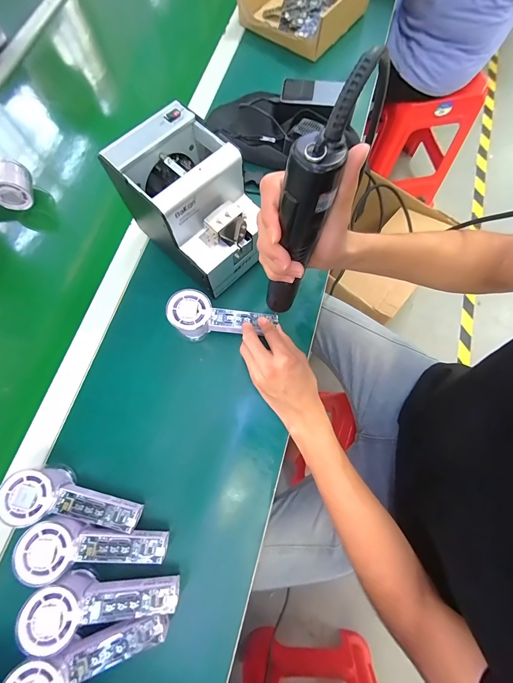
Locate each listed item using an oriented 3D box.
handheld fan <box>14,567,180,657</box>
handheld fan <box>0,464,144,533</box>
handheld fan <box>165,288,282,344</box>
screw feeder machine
[{"bbox_3d":[-0.162,0.279,0.311,0.149,0.037,0.053,2,73,-13],"label":"handheld fan"},{"bbox_3d":[-0.214,0.192,0.347,0.148,0.057,0.049,19,74,-7],"label":"handheld fan"},{"bbox_3d":[-0.051,-0.030,0.409,0.143,0.046,0.057,8,73,-15],"label":"handheld fan"},{"bbox_3d":[-0.080,-0.181,0.401,0.120,0.148,0.168,-43,77,-10],"label":"screw feeder machine"}]

